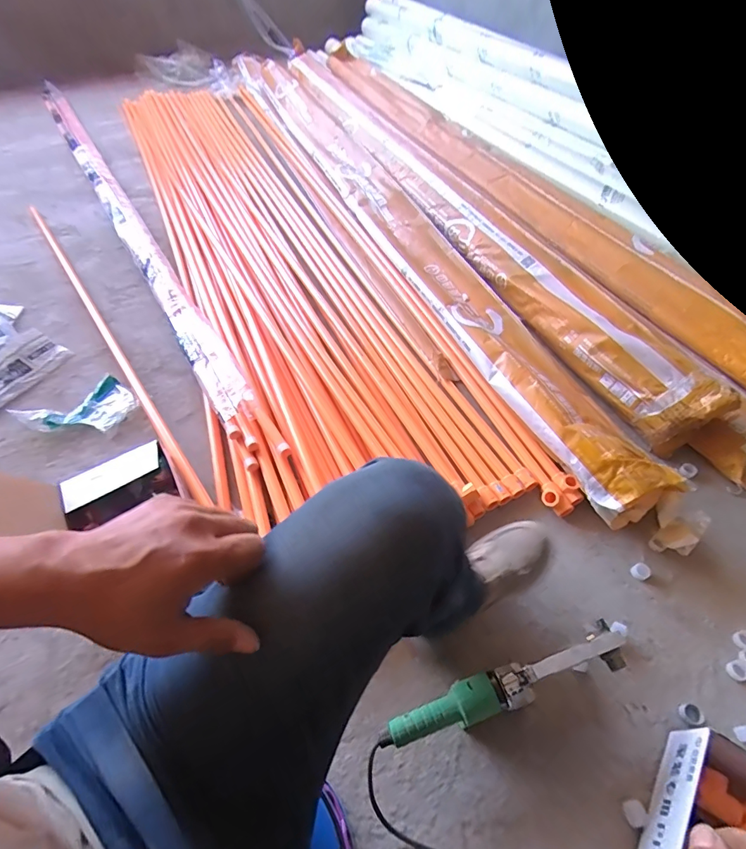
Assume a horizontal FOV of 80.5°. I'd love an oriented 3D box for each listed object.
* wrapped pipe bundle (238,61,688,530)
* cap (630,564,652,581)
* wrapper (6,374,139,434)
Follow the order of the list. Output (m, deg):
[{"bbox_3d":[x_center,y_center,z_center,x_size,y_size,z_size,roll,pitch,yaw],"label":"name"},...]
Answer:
[{"bbox_3d":[0.001,-0.850,1.643,0.221,0.137,2.778,-18,54,-14],"label":"wrapped pipe bundle"},{"bbox_3d":[0.500,0.276,0.823,0.031,0.023,0.027,-27,56,-19],"label":"cap"},{"bbox_3d":[-0.719,-0.029,1.084,0.277,0.039,0.161,-23,55,-17],"label":"wrapper"}]

